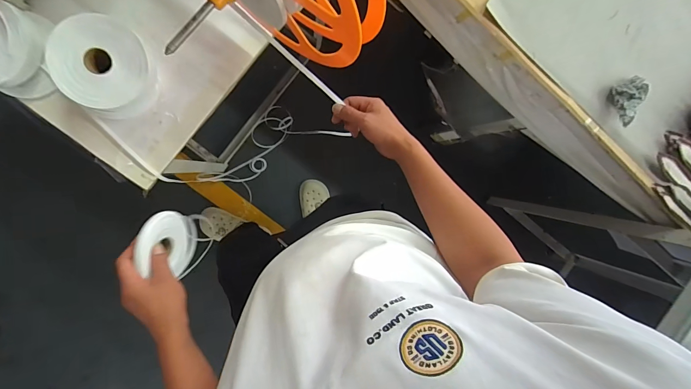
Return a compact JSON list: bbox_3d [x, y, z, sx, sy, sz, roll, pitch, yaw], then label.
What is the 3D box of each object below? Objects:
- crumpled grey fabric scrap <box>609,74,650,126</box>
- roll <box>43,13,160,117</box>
[{"bbox_3d":[0.548,-0.182,0.649,0.041,0.049,0.093,0,95,-9],"label":"crumpled grey fabric scrap"},{"bbox_3d":[-0.383,-0.205,0.551,0.138,0.094,0.147,-1,95,-9],"label":"roll"}]

